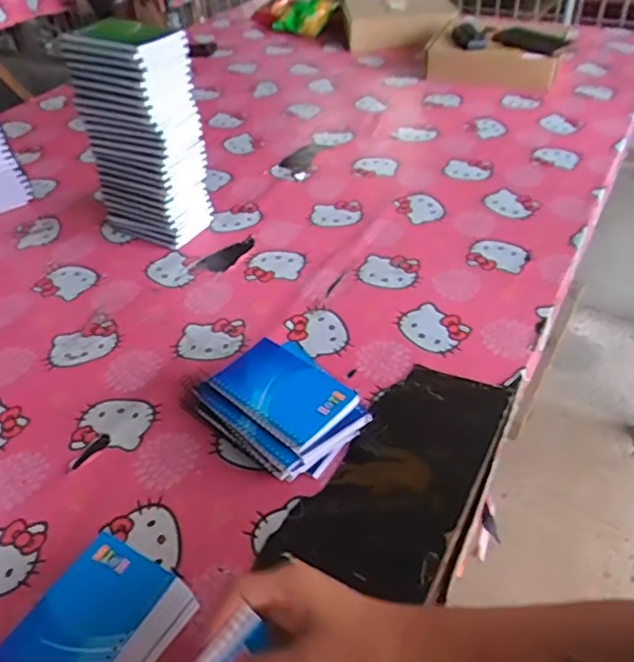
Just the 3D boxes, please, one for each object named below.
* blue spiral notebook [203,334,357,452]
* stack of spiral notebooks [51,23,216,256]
[{"bbox_3d":[-0.033,0.057,0.576,0.130,0.010,0.083,31,52,32],"label":"blue spiral notebook"},{"bbox_3d":[-0.238,-0.265,0.830,0.145,0.289,0.093,16,46,22],"label":"stack of spiral notebooks"}]

